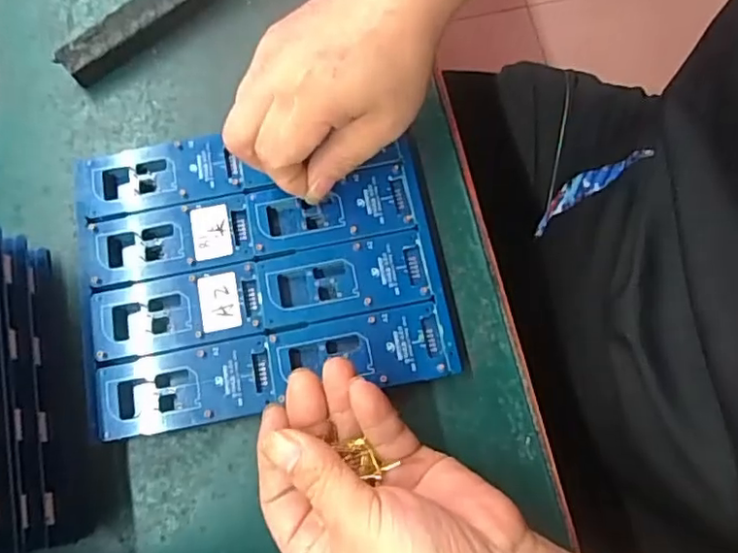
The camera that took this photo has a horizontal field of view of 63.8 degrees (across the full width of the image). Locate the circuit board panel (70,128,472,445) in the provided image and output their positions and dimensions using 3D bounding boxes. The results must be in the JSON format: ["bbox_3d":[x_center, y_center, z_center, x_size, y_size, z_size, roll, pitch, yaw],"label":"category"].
[{"bbox_3d":[-0.060,-0.009,0.326,0.190,0.015,0.160,-10,73,-6],"label":"circuit board panel"}]

